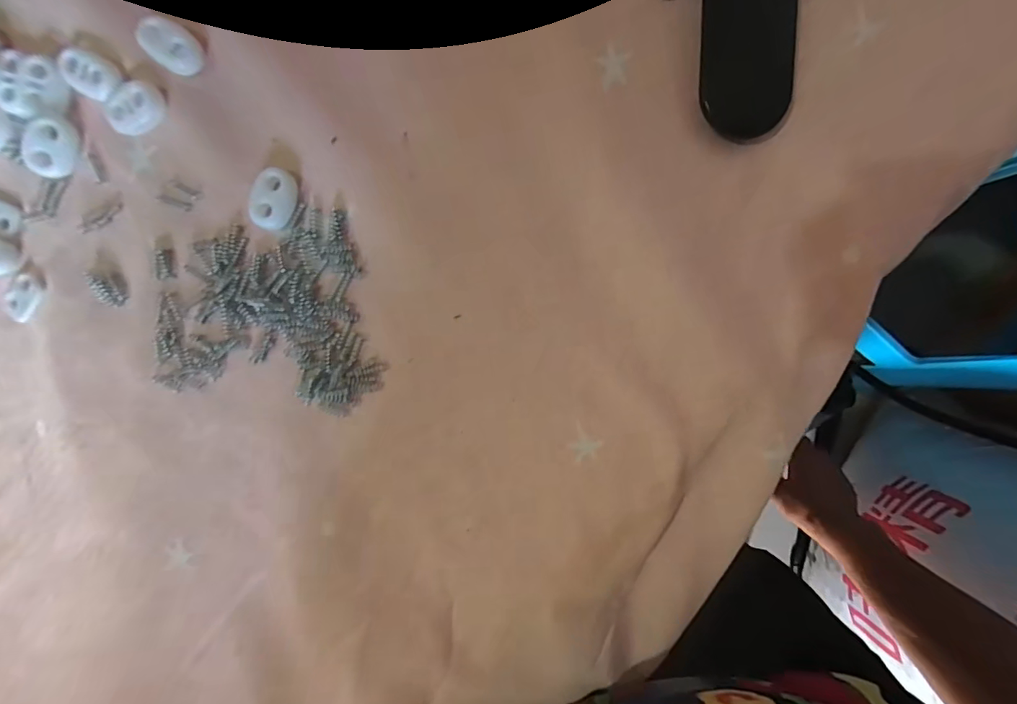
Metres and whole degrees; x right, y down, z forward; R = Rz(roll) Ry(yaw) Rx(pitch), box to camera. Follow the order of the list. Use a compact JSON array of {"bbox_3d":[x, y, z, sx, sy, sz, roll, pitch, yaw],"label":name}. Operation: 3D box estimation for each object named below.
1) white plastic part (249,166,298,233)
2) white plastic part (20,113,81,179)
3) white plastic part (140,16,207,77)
[{"bbox_3d":[-0.087,-0.056,0.160,0.013,0.008,0.022,22,93,-1],"label":"white plastic part"},{"bbox_3d":[-0.172,-0.077,0.163,0.015,0.007,0.022,9,93,0],"label":"white plastic part"},{"bbox_3d":[-0.122,-0.111,0.157,0.020,0.008,0.015,39,93,-2],"label":"white plastic part"}]

